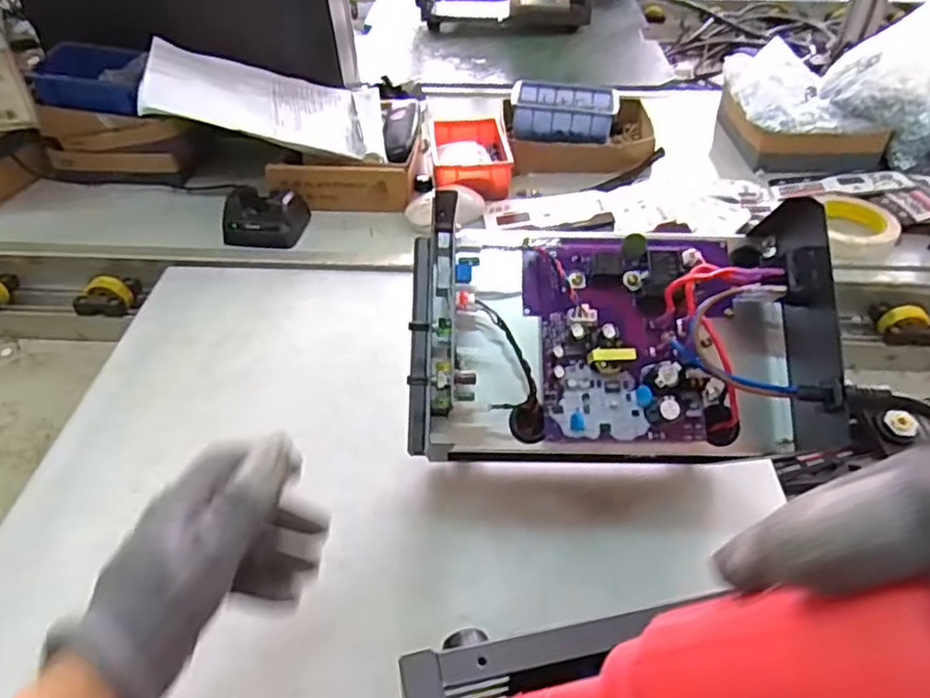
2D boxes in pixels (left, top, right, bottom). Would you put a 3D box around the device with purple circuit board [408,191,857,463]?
[{"bbox_3d":[0.092,-0.008,0.429,0.255,0.091,0.152,-3,80,5],"label":"device with purple circuit board"}]

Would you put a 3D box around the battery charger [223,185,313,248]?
[{"bbox_3d":[-0.232,-0.155,0.777,0.090,0.048,0.068,0,42,0],"label":"battery charger"}]

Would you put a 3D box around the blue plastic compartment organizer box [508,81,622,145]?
[{"bbox_3d":[0.139,-0.336,0.953,0.148,0.036,0.120,11,43,13],"label":"blue plastic compartment organizer box"}]

